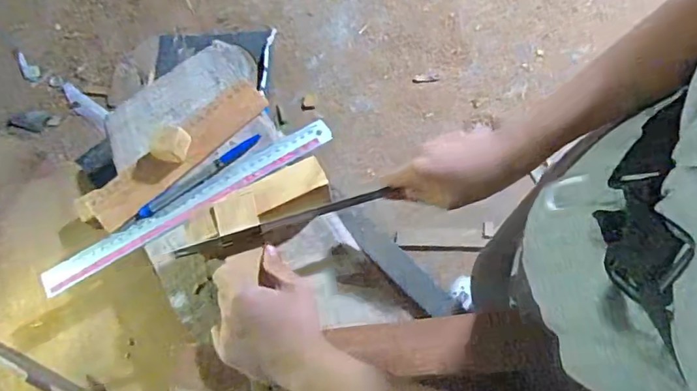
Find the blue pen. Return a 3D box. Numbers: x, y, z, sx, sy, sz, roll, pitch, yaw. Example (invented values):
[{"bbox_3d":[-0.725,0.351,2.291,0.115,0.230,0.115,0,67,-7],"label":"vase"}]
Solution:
[{"bbox_3d":[-0.155,-0.022,0.529,0.145,0.007,0.014,-35,70,-12],"label":"blue pen"}]

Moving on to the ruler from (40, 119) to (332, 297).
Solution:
[{"bbox_3d":[-0.163,0.008,0.526,0.322,0.006,0.027,-30,77,-8],"label":"ruler"}]

